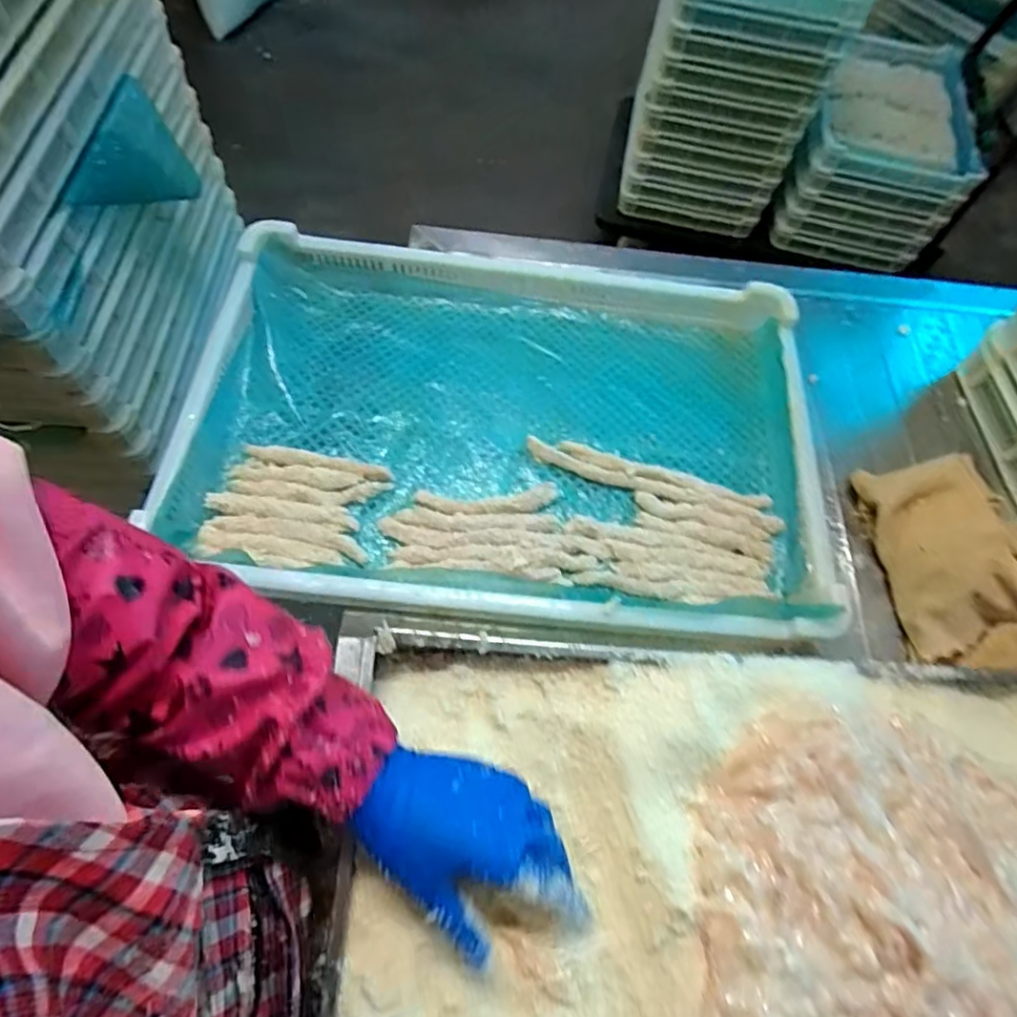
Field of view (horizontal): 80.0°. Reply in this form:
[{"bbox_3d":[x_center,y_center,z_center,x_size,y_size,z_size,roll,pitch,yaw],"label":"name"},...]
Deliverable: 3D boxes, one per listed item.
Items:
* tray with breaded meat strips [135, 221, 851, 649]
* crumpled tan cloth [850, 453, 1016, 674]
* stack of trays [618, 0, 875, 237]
[{"bbox_3d":[-0.003,-0.089,0.593,0.602,0.065,0.427,6,59,-1],"label":"tray with breaded meat strips"},{"bbox_3d":[0.441,0.049,0.551,0.171,0.070,0.210,1,60,-6],"label":"crumpled tan cloth"},{"bbox_3d":[0.534,-1.046,1.494,0.385,0.578,0.377,13,65,1],"label":"stack of trays"}]

